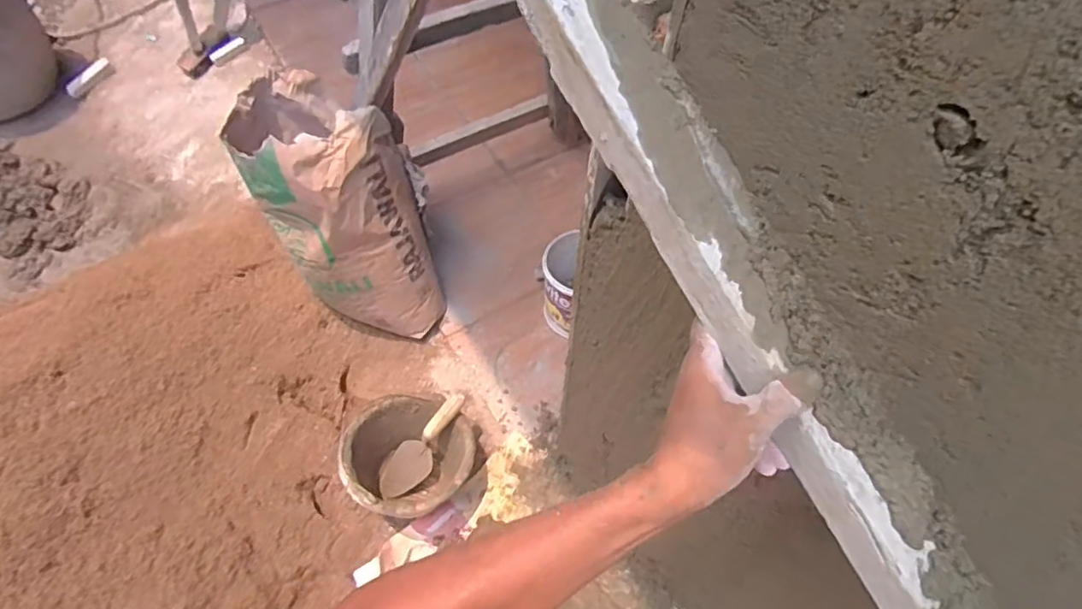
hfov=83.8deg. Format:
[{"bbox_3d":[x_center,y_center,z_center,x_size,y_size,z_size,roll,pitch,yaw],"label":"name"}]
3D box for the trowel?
[{"bbox_3d":[-0.244,0.287,1.249,0.085,0.283,0.051,43,19,24],"label":"trowel"}]

